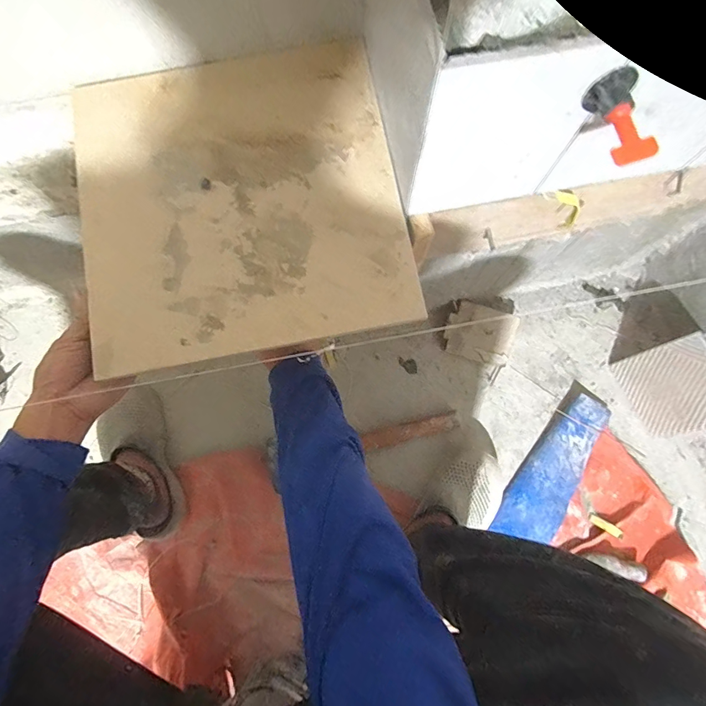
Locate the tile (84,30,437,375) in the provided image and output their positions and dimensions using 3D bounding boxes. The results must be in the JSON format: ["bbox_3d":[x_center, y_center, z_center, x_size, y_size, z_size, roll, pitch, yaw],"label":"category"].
[{"bbox_3d":[-0.105,-0.144,0.371,0.294,0.005,0.294,-11,81,-1],"label":"tile"}]

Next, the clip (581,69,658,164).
[{"bbox_3d":[0.176,-0.151,0.255,0.027,0.026,0.056,-13,78,-3],"label":"clip"}]

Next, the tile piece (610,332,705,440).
[{"bbox_3d":[0.529,0.063,0.629,0.018,0.146,0.157,-13,72,-36],"label":"tile piece"}]

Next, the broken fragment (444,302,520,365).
[{"bbox_3d":[0.227,-0.035,0.705,0.117,0.023,0.097,19,101,5],"label":"broken fragment"}]

